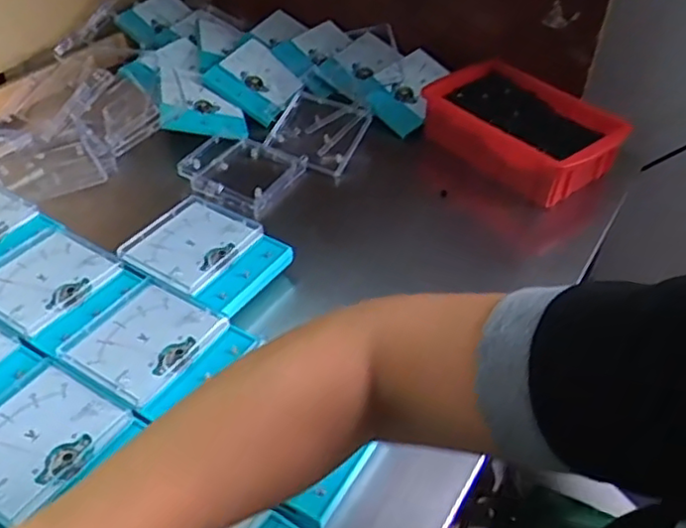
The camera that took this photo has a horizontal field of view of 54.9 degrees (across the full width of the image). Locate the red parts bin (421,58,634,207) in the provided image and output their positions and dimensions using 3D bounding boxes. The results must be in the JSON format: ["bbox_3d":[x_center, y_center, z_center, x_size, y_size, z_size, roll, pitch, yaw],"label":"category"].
[{"bbox_3d":[0.198,-0.156,0.754,0.133,0.058,0.203,-28,51,-31],"label":"red parts bin"}]

